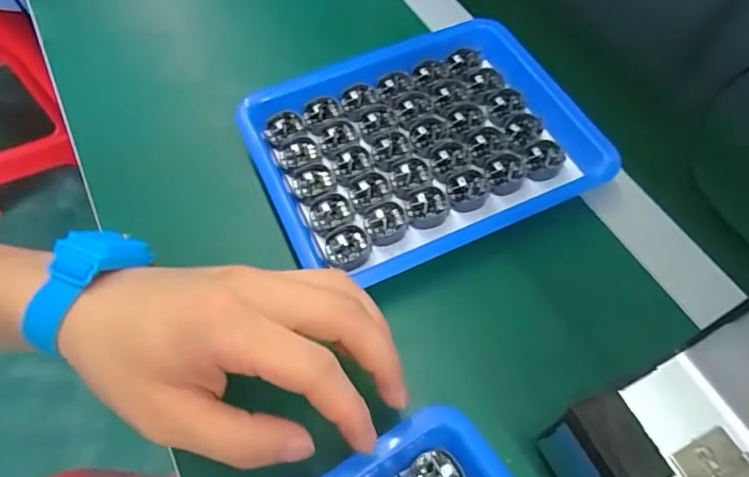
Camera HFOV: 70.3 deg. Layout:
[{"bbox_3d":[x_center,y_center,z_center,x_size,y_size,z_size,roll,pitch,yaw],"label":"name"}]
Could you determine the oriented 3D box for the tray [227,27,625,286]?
[{"bbox_3d":[0.033,-0.065,0.364,0.214,0.025,0.168,-22,63,-14],"label":"tray"}]

